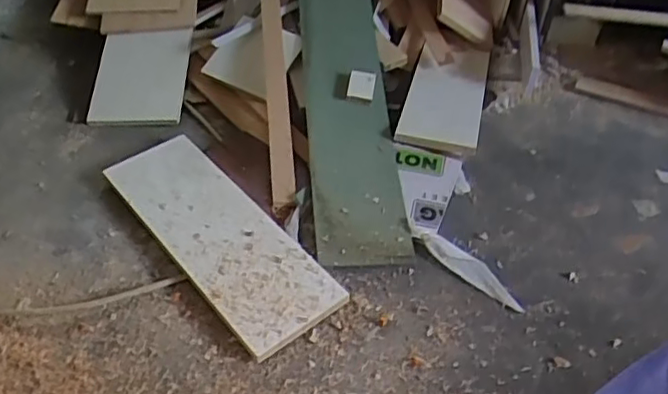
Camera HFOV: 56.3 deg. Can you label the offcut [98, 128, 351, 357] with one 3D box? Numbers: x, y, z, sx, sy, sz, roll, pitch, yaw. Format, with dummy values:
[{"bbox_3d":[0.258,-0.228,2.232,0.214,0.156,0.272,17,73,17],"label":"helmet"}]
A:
[{"bbox_3d":[-0.197,0.048,1.038,0.165,0.030,0.490,-30,51,-27],"label":"offcut"}]

